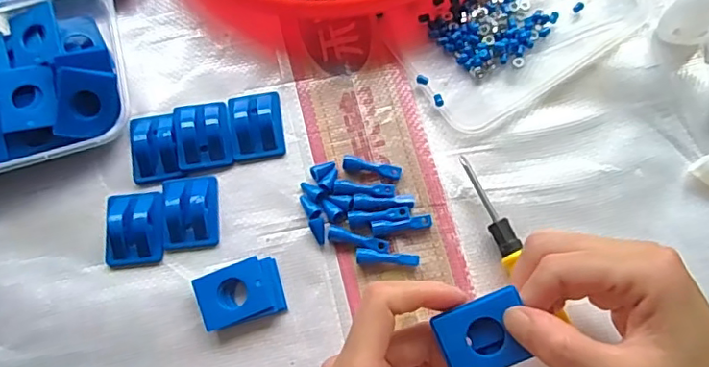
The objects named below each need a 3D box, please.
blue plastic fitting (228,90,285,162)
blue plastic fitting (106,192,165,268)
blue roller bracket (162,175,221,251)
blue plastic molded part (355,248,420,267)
[{"bbox_3d":[-0.064,-0.039,0.370,0.033,0.016,0.045,-10,72,-2],"label":"blue plastic fitting"},{"bbox_3d":[-0.135,0.026,0.351,0.036,0.013,0.045,-6,72,0],"label":"blue plastic fitting"},{"bbox_3d":[-0.102,0.016,0.353,0.033,0.014,0.046,-6,72,-1],"label":"blue roller bracket"},{"bbox_3d":[0.020,0.045,0.344,0.037,0.009,0.008,3,72,2],"label":"blue plastic molded part"}]

